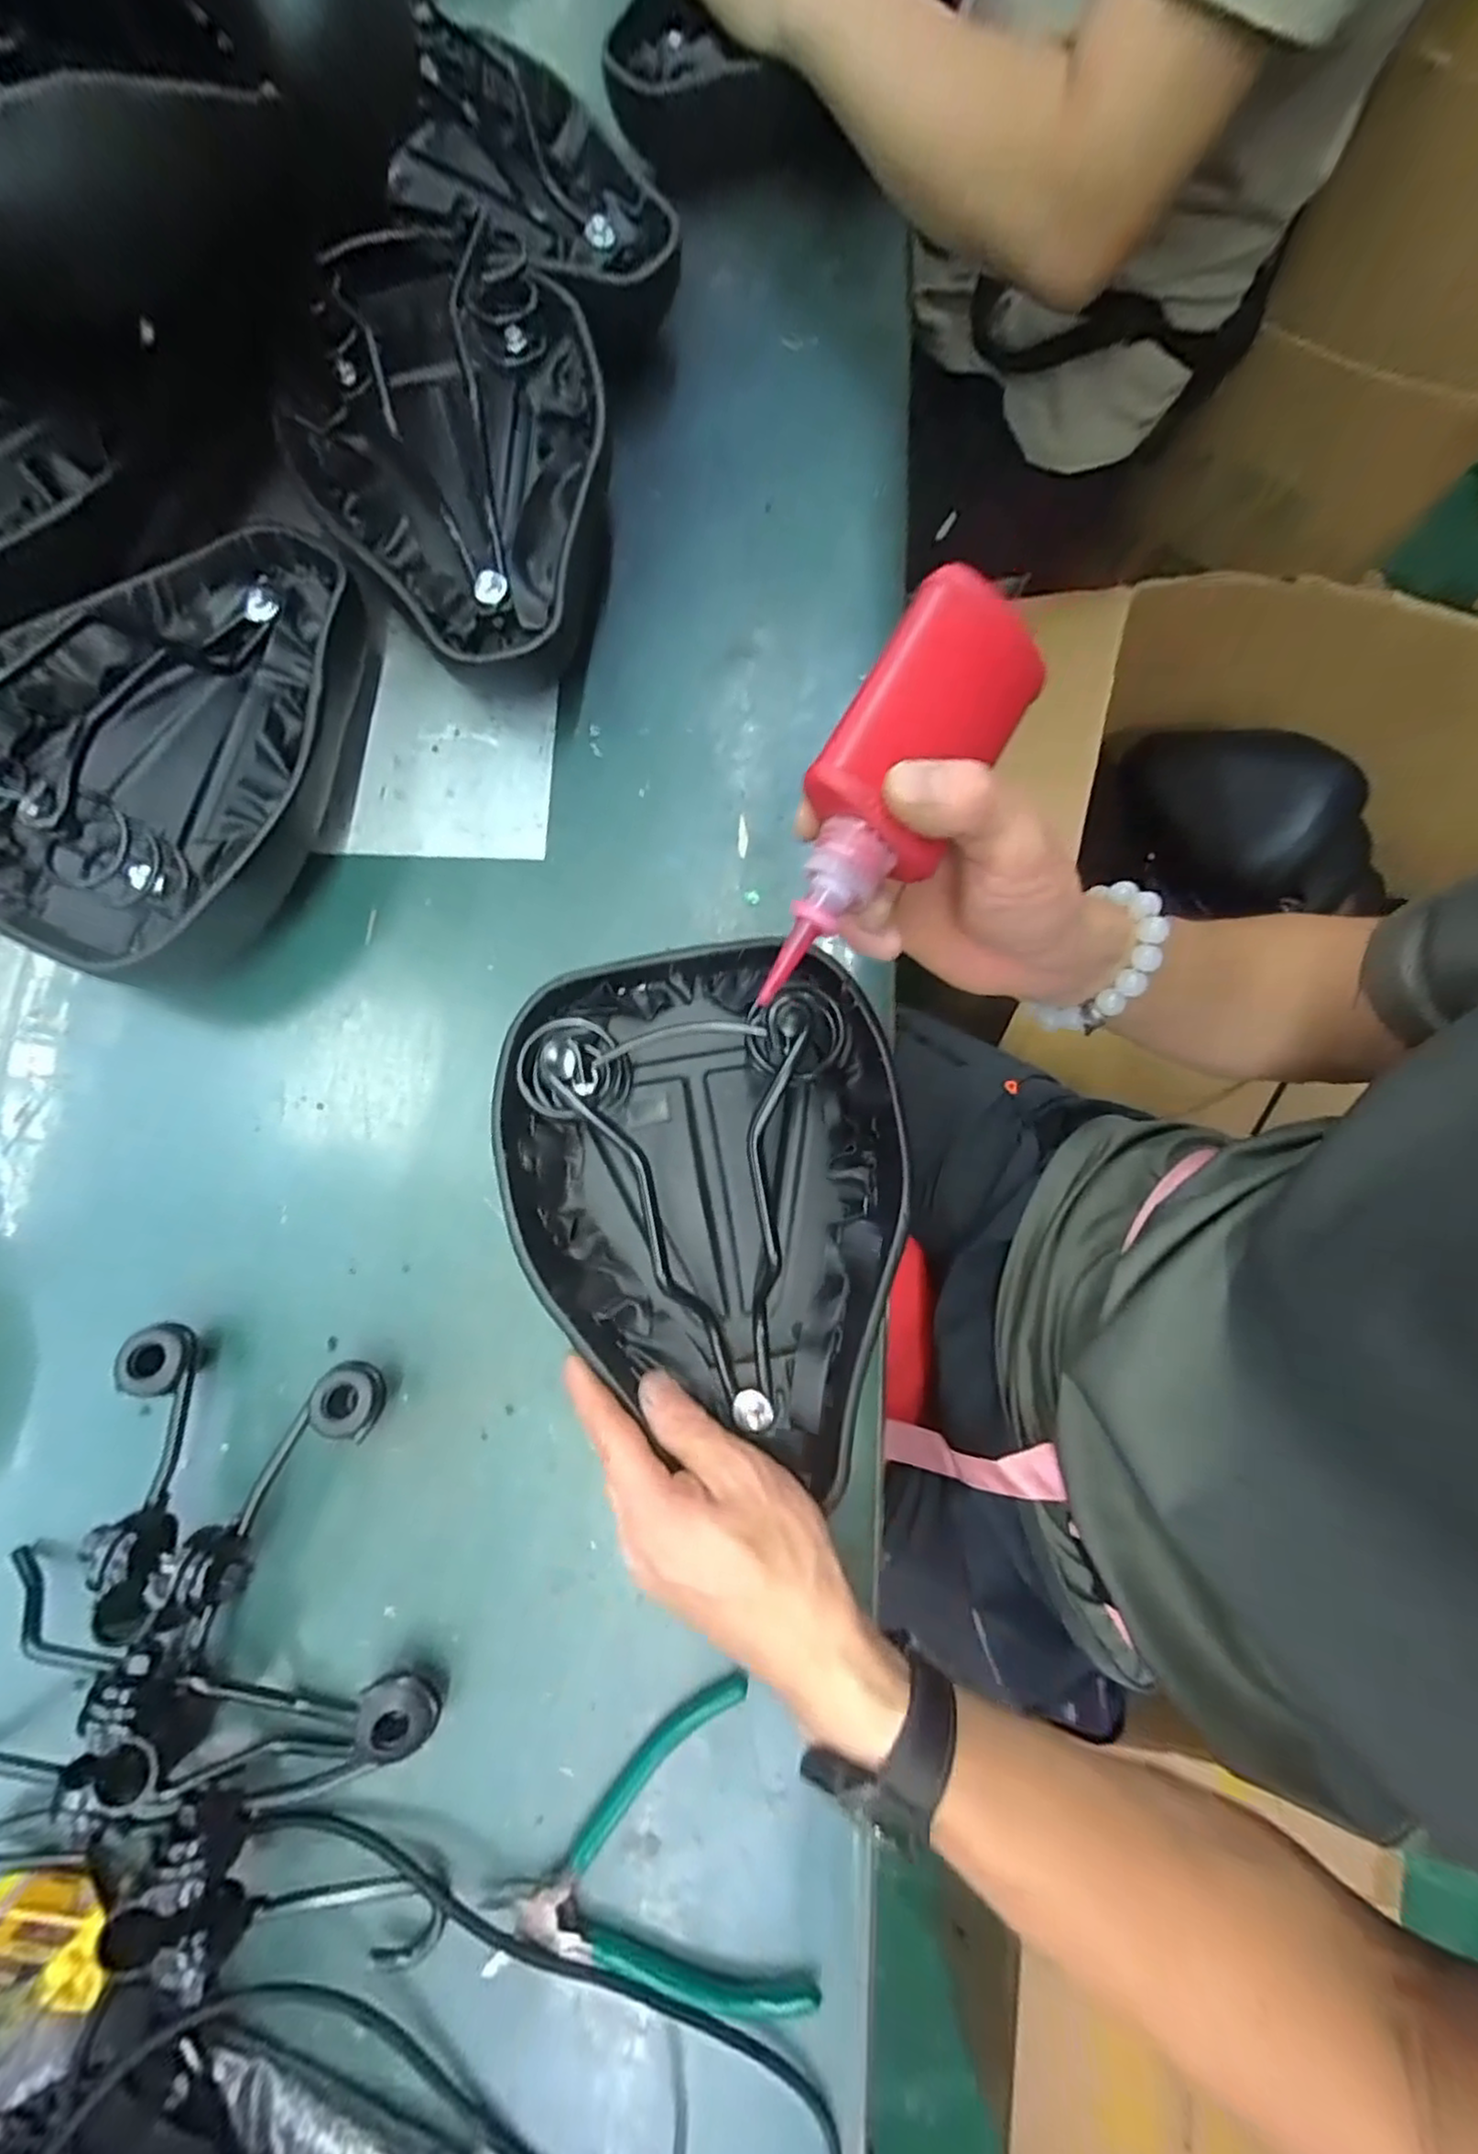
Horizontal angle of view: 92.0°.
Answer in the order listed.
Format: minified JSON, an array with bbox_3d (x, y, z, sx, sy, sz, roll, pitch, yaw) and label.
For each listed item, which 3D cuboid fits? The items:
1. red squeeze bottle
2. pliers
[{"bbox_3d":[0.049,-0.092,0.237,0.049,0.028,0.143,30,85,5],"label":"red squeeze bottle"},{"bbox_3d":[-0.044,0.374,0.329,0.131,0.012,0.127,-16,79,-4],"label":"pliers"}]

